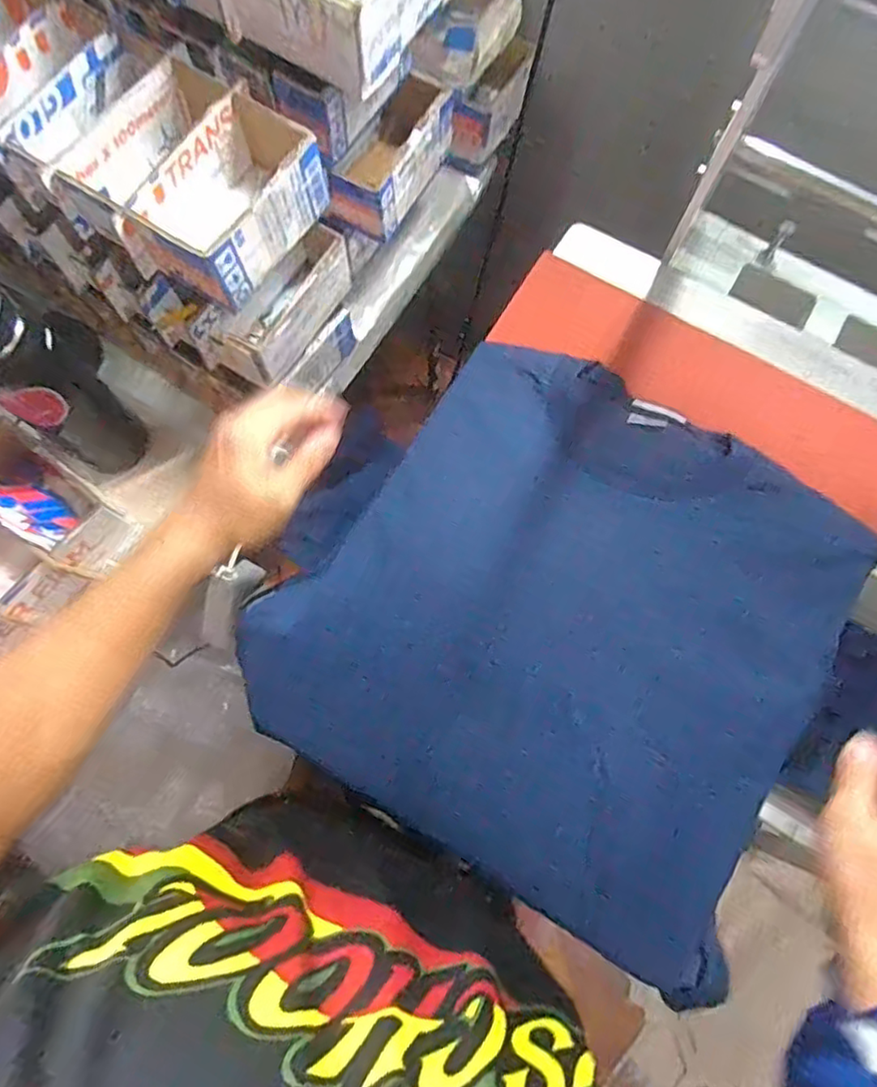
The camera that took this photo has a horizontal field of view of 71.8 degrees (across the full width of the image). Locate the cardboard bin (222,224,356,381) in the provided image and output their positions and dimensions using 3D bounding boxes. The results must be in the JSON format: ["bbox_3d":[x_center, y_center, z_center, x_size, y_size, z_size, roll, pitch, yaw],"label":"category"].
[{"bbox_3d":[-0.154,-0.248,0.613,0.063,0.078,0.165,31,77,7],"label":"cardboard bin"}]

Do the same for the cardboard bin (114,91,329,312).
[{"bbox_3d":[-0.180,-0.307,0.546,0.097,0.080,0.182,32,77,7],"label":"cardboard bin"}]

